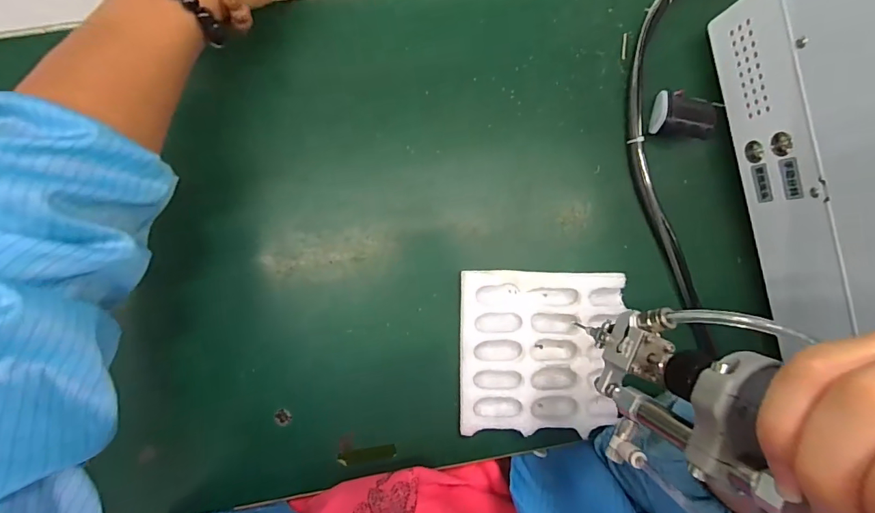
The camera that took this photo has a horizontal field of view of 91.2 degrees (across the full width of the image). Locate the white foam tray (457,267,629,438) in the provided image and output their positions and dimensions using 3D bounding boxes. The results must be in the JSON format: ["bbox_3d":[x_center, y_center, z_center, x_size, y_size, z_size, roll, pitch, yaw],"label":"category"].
[{"bbox_3d":[0.083,0.076,0.348,0.128,0.020,0.125,2,92,-6],"label":"white foam tray"}]

